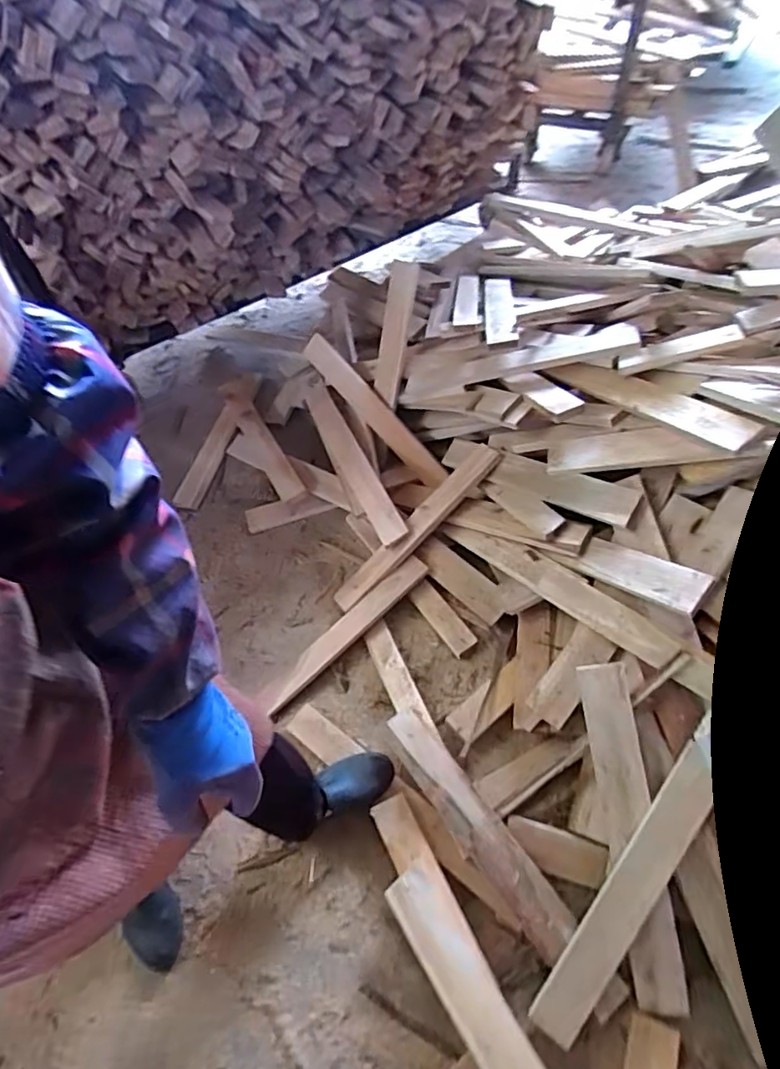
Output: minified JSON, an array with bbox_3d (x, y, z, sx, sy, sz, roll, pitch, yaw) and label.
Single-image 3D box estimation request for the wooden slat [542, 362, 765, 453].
[{"bbox_3d":[0.495,-0.266,1.106,0.433,0.030,0.062,40,98,42],"label":"wooden slat"}]

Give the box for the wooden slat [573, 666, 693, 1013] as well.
[{"bbox_3d":[0.380,0.470,0.907,0.080,0.023,0.509,-12,78,28],"label":"wooden slat"}]

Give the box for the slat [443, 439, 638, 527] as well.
[{"bbox_3d":[0.300,-0.124,1.220,0.472,0.018,0.075,27,91,42],"label":"slat"}]

